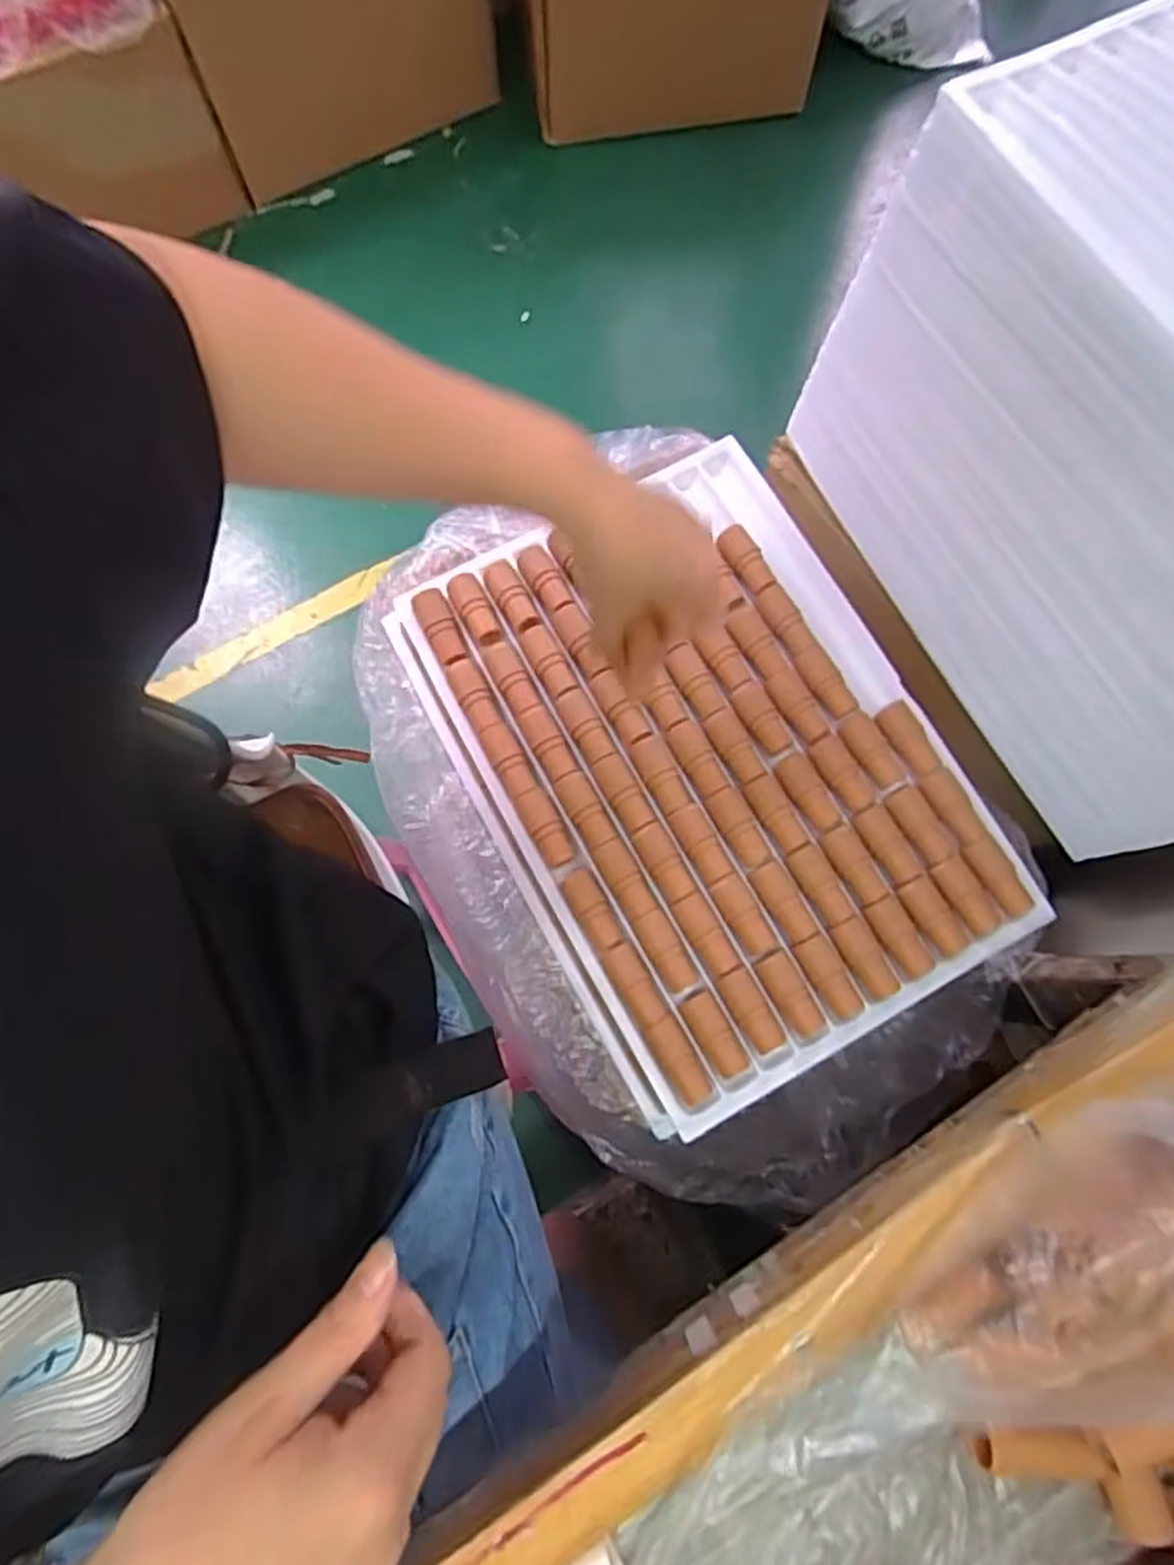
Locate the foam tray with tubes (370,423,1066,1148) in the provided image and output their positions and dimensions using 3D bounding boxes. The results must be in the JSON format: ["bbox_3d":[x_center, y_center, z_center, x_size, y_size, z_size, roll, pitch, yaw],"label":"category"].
[{"bbox_3d":[0.079,-0.027,0.582,0.319,0.044,0.468,-27,78,-8],"label":"foam tray with tubes"}]

